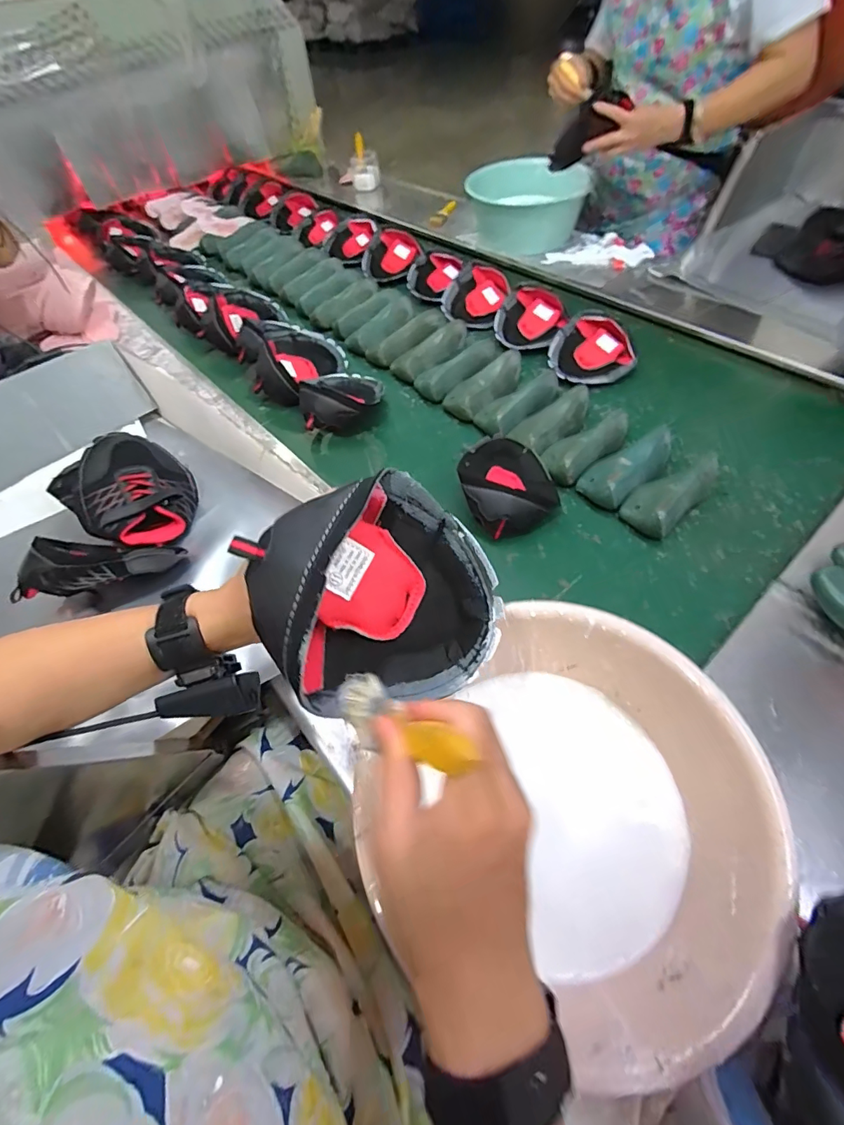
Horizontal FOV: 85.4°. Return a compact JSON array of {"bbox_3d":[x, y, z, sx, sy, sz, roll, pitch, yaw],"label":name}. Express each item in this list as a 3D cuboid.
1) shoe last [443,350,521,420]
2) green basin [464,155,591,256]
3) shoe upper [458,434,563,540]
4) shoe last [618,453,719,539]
[{"bbox_3d":[0.122,-0.336,0.860,0.094,0.058,0.168,36,66,24],"label":"shoe last"},{"bbox_3d":[0.272,-0.945,1.210,0.291,0.126,0.296,9,58,10],"label":"green basin"},{"bbox_3d":[0.131,-0.123,0.697,0.142,0.072,0.181,0,56,4],"label":"shoe upper"},{"bbox_3d":[0.381,-0.113,0.683,0.183,0.058,0.085,-39,62,-20],"label":"shoe last"}]

